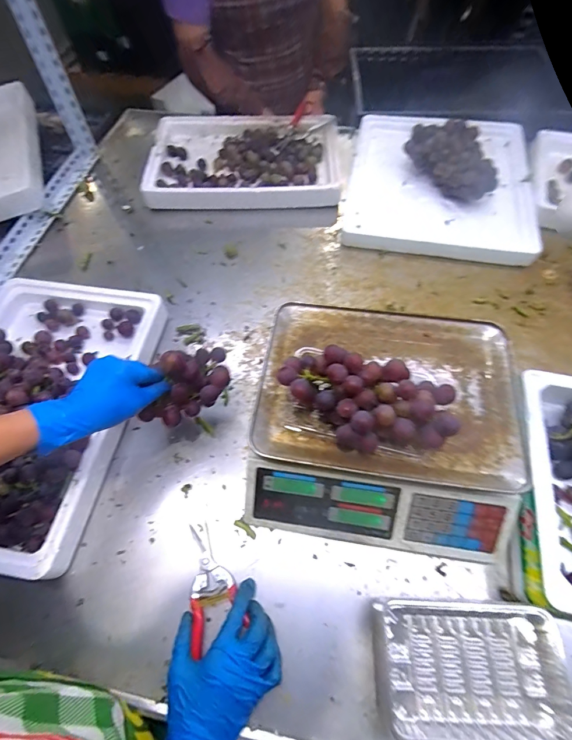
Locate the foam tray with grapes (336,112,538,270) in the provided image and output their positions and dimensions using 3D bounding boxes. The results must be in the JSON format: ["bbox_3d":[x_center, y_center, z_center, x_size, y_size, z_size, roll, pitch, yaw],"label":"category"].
[{"bbox_3d":[0.339,-0.446,0.805,0.386,0.112,0.466,11,62,7],"label":"foam tray with grapes"}]

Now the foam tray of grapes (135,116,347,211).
[{"bbox_3d":[-0.106,-0.529,0.906,0.471,0.059,0.357,1,62,1],"label":"foam tray of grapes"}]

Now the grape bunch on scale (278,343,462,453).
[{"bbox_3d":[0.091,0.039,0.428,0.200,0.084,0.101,8,62,5],"label":"grape bunch on scale"}]

